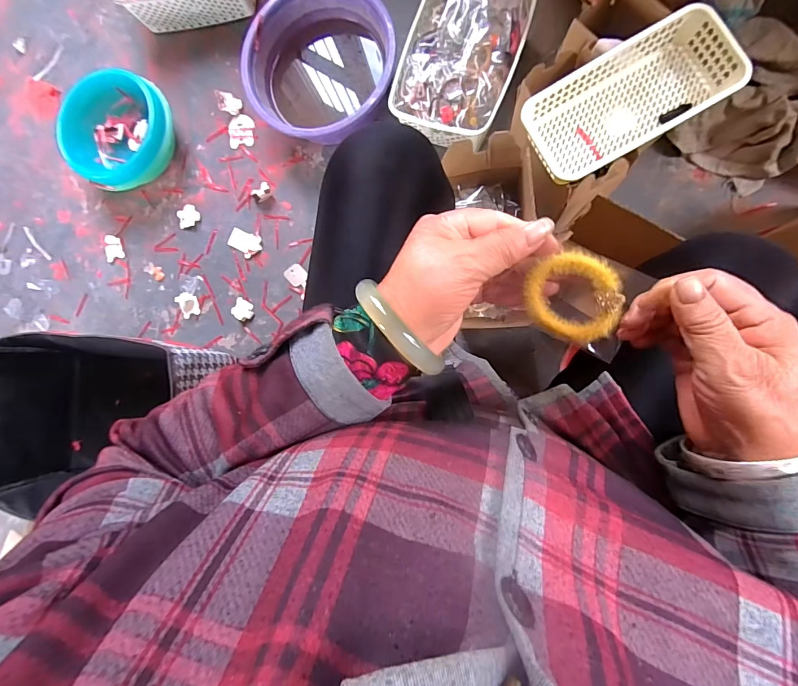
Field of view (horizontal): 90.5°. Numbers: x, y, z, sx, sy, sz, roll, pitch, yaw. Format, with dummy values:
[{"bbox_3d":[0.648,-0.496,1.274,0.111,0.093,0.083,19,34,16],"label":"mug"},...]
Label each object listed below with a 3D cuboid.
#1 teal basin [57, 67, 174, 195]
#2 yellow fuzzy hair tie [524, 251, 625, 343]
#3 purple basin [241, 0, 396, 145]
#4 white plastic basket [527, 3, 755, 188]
[{"bbox_3d":[-0.585,-0.444,0.841,0.189,0.109,0.232,37,94,8],"label":"teal basin"},{"bbox_3d":[0.110,-0.030,0.249,0.053,0.014,0.054,5,117,18],"label":"yellow fuzzy hair tie"},{"bbox_3d":[-0.146,-0.535,0.782,0.285,0.114,0.285,0,88,9],"label":"purple basin"},{"bbox_3d":[0.312,-0.336,0.547,0.258,0.048,0.130,-27,84,7],"label":"white plastic basket"}]

